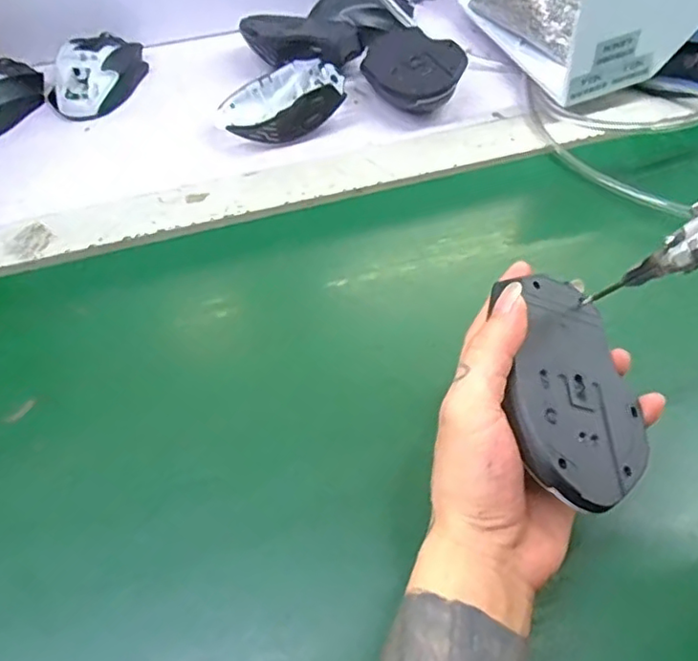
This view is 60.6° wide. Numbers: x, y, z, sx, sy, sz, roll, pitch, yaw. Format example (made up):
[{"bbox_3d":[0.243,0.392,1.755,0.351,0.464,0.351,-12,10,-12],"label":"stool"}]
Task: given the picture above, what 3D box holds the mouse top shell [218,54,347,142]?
[{"bbox_3d":[-0.061,-0.199,0.525,0.112,0.040,0.081,-14,54,-9],"label":"mouse top shell"}]

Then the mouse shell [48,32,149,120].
[{"bbox_3d":[-0.241,-0.251,0.573,0.061,0.033,0.113,13,54,11],"label":"mouse shell"}]

